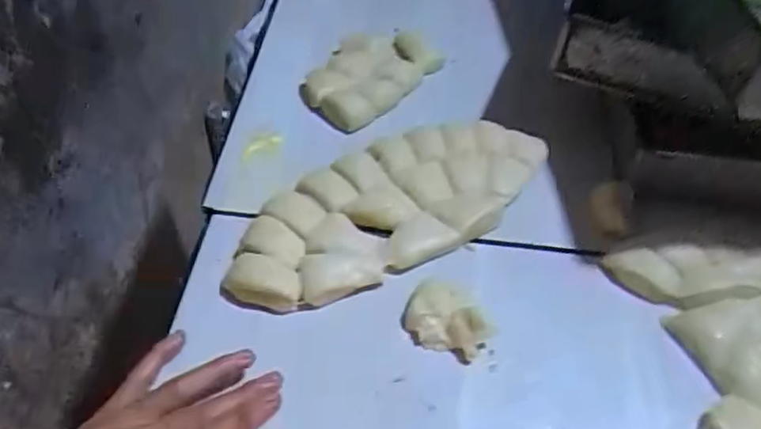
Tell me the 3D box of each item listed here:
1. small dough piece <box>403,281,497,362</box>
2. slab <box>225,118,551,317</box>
[{"bbox_3d":[0.044,0.072,0.416,0.058,0.020,0.039,37,56,27],"label":"small dough piece"},{"bbox_3d":[0.015,-0.009,0.481,0.277,0.033,0.108,-22,52,-22],"label":"slab"}]

